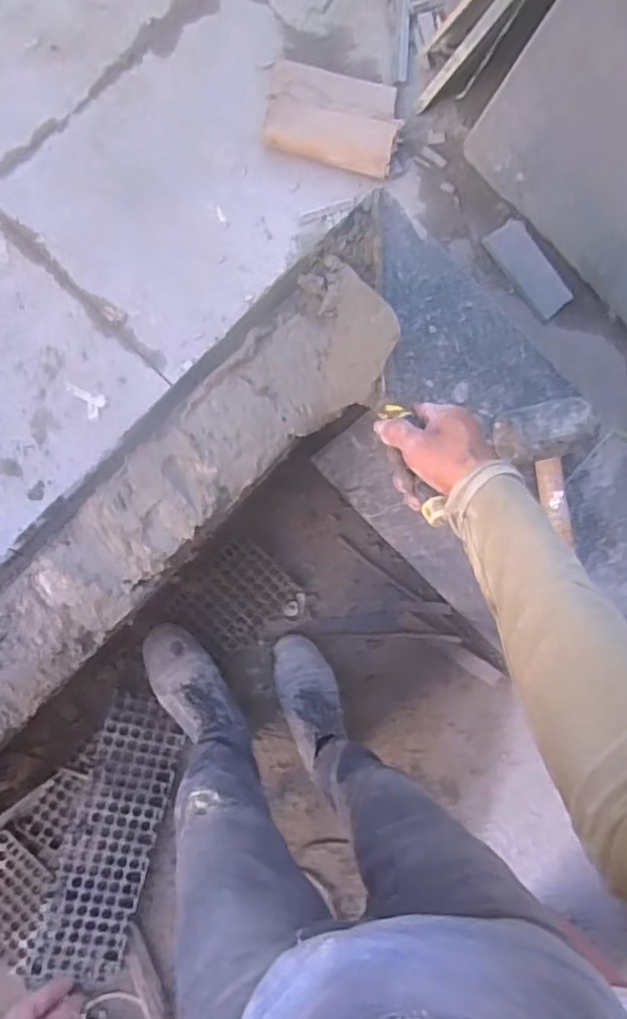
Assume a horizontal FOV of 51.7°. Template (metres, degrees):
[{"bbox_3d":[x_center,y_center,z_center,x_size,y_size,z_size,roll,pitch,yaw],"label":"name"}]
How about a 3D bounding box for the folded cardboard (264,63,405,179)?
[{"bbox_3d":[0.033,-0.686,1.125,0.235,0.044,0.162,13,87,-7],"label":"folded cardboard"}]

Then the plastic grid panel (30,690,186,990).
[{"bbox_3d":[-0.371,0.605,1.203,0.153,0.024,0.496,17,83,-12],"label":"plastic grid panel"}]

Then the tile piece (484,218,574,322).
[{"bbox_3d":[0.393,-0.436,1.176,0.081,0.009,0.184,-36,93,-7],"label":"tile piece"}]

